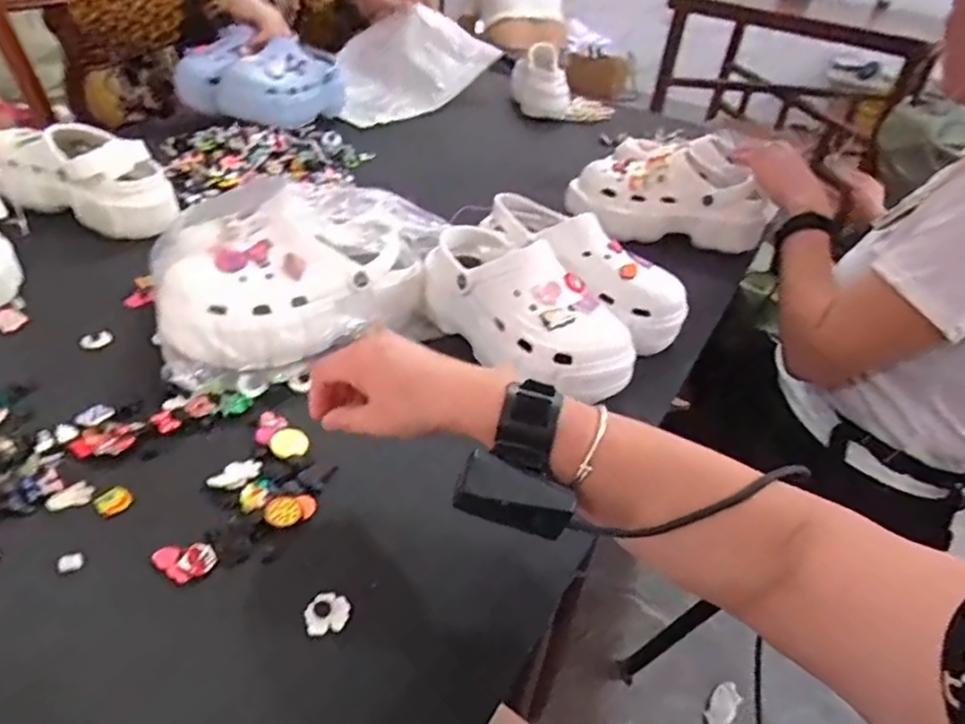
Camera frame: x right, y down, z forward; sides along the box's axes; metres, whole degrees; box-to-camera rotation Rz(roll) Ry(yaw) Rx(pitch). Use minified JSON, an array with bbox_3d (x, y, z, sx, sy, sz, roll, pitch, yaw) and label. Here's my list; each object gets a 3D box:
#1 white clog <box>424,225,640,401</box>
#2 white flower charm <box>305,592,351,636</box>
[{"bbox_3d":[0.037,-0.057,0.623,0.098,0.099,0.240,-23,47,-33],"label":"white clog"},{"bbox_3d":[-0.103,0.167,0.415,0.028,0.004,0.029,4,47,-4],"label":"white flower charm"}]

